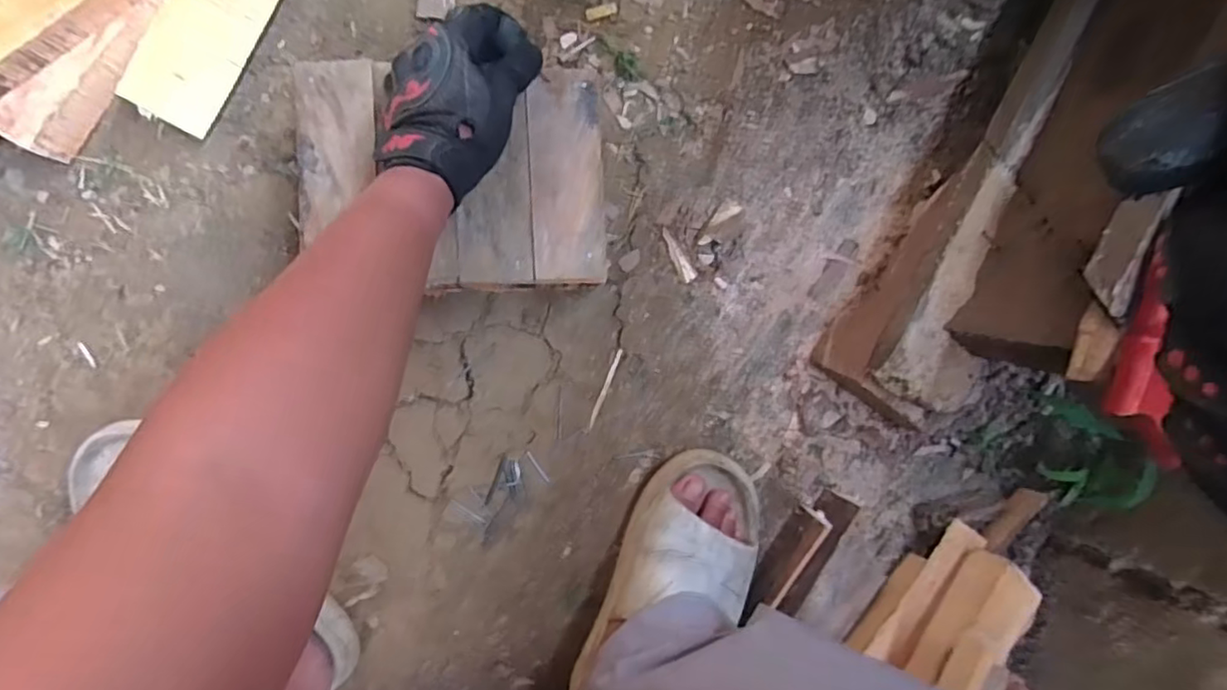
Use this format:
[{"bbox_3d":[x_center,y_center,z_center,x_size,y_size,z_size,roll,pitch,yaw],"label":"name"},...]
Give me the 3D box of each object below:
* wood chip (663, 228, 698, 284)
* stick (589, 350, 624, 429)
[{"bbox_3d":[0.062,-0.086,0.603,0.012,0.011,0.055,-33,95,-4],"label":"wood chip"},{"bbox_3d":[-0.007,0.043,0.602,0.006,0.004,0.080,22,90,-6],"label":"stick"}]

